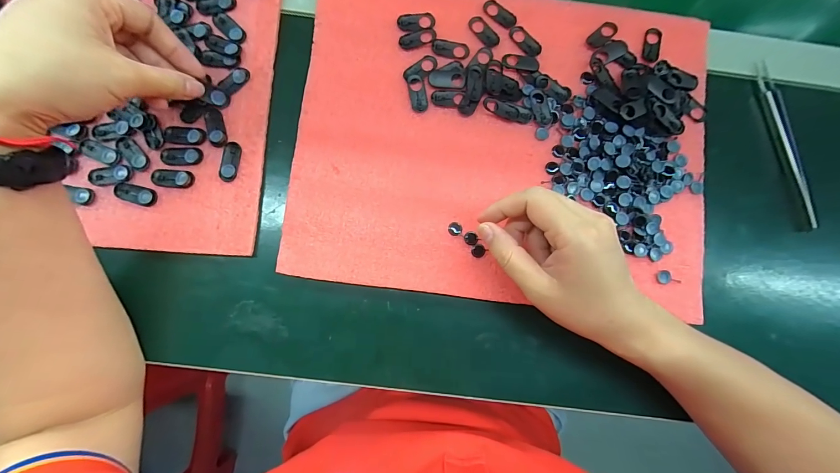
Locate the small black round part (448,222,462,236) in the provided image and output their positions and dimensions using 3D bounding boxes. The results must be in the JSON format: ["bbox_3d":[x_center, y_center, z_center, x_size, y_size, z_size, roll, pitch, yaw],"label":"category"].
[{"bbox_3d":[0.028,-0.006,0.283,0.011,0.004,0.011,0,84,-2],"label":"small black round part"}]

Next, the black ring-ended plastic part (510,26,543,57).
[{"bbox_3d":[0.091,-0.168,0.303,0.032,0.004,0.014,43,85,3],"label":"black ring-ended plastic part"}]

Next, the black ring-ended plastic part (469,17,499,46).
[{"bbox_3d":[0.055,-0.175,0.301,0.014,0.004,0.031,-45,87,-5],"label":"black ring-ended plastic part"}]

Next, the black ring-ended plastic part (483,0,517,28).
[{"bbox_3d":[0.069,-0.192,0.305,0.031,0.004,0.014,38,85,2],"label":"black ring-ended plastic part"}]

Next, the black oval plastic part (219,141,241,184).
[{"bbox_3d":[-0.151,-0.059,0.282,0.014,0.004,0.032,8,84,-1],"label":"black oval plastic part"}]

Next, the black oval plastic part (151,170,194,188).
[{"bbox_3d":[-0.195,-0.046,0.279,0.031,0.004,0.014,2,84,-1],"label":"black oval plastic part"}]

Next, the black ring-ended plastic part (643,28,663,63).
[{"bbox_3d":[0.201,-0.165,0.307,0.015,0.005,0.034,10,84,-1],"label":"black ring-ended plastic part"}]

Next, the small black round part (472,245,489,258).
[{"bbox_3d":[0.047,0.011,0.281,0.011,0.004,0.010,0,84,-2],"label":"small black round part"}]

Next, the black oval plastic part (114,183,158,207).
[{"bbox_3d":[-0.222,-0.033,0.276,0.030,0.004,0.015,14,84,0],"label":"black oval plastic part"}]

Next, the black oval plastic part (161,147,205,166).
[{"bbox_3d":[-0.189,-0.064,0.280,0.031,0.004,0.014,-2,84,-2],"label":"black oval plastic part"}]

